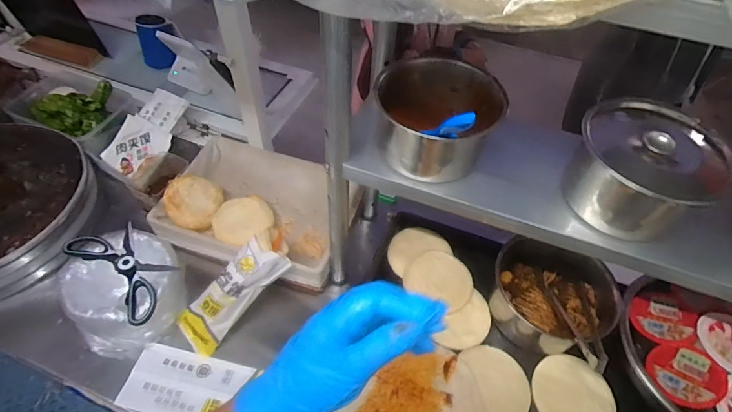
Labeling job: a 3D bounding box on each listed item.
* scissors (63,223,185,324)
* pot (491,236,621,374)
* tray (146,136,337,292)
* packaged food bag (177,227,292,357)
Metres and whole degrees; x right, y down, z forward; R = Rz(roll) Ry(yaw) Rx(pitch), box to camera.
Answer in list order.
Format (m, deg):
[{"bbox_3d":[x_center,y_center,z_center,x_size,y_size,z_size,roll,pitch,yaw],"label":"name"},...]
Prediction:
[{"bbox_3d":[-0.389,0.094,0.654,0.196,0.040,0.095,33,56,22],"label":"scissors"},{"bbox_3d":[0.316,0.144,0.689,0.193,0.093,0.190,1,50,-1],"label":"pot"},{"bbox_3d":[-0.202,-0.006,0.831,0.360,0.110,0.281,19,52,13],"label":"tray"},{"bbox_3d":[-0.219,0.137,0.678,0.086,0.054,0.228,37,83,25],"label":"packaged food bag"}]

